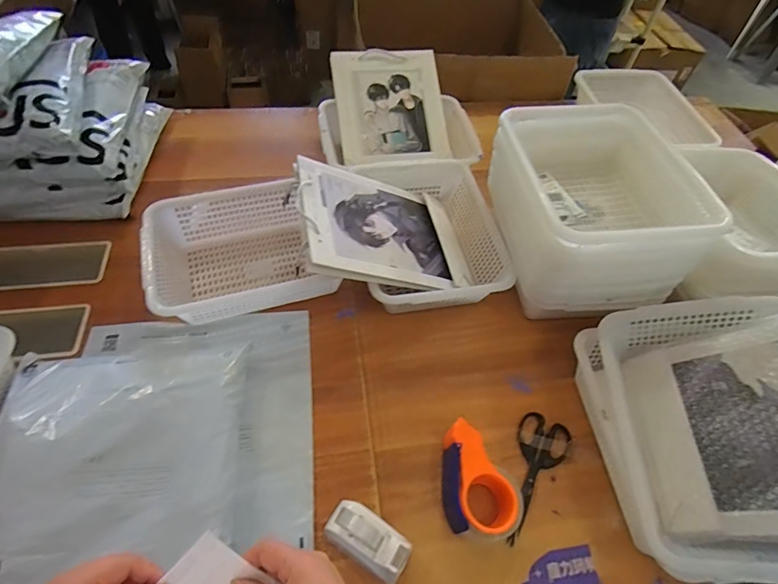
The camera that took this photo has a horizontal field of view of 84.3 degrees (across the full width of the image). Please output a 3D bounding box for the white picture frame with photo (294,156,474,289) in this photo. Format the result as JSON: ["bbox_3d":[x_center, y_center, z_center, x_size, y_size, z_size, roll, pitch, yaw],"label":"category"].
[{"bbox_3d":[-0.007,-0.128,0.808,0.332,0.020,0.268,9,52,-31],"label":"white picture frame with photo"}]

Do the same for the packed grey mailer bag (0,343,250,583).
[{"bbox_3d":[-0.376,0.237,0.573,0.333,0.053,0.388,0,55,-6],"label":"packed grey mailer bag"}]

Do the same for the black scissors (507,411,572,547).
[{"bbox_3d":[0.212,0.276,0.657,0.080,0.007,0.198,32,58,16],"label":"black scissors"}]

